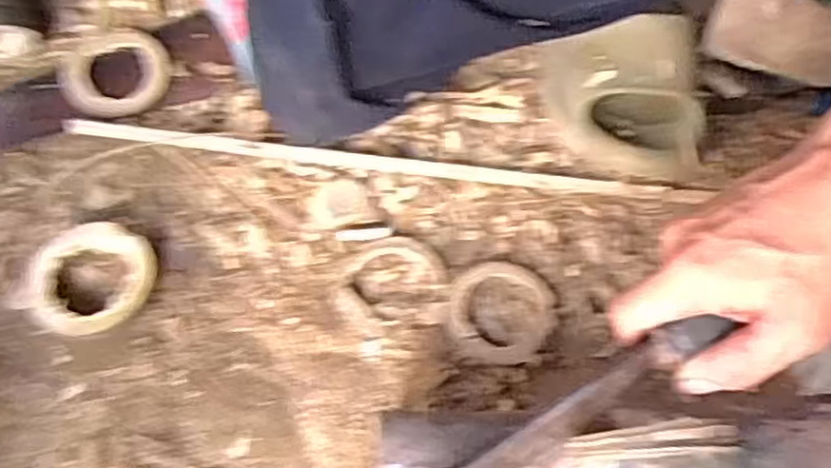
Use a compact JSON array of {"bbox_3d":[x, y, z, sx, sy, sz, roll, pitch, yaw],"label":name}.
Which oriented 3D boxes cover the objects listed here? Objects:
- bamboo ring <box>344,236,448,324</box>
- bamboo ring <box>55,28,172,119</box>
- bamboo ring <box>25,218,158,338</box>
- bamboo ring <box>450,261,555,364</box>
[{"bbox_3d":[-0.012,0.026,0.472,0.063,0.008,0.056,-23,66,-12],"label":"bamboo ring"},{"bbox_3d":[-0.219,-0.119,0.528,0.076,0.013,0.074,1,63,-1],"label":"bamboo ring"},{"bbox_3d":[-0.201,0.030,0.453,0.076,0.023,0.067,-36,70,-18],"label":"bamboo ring"},{"bbox_3d":[0.055,0.050,0.461,0.064,0.010,0.068,1,63,-1],"label":"bamboo ring"}]

